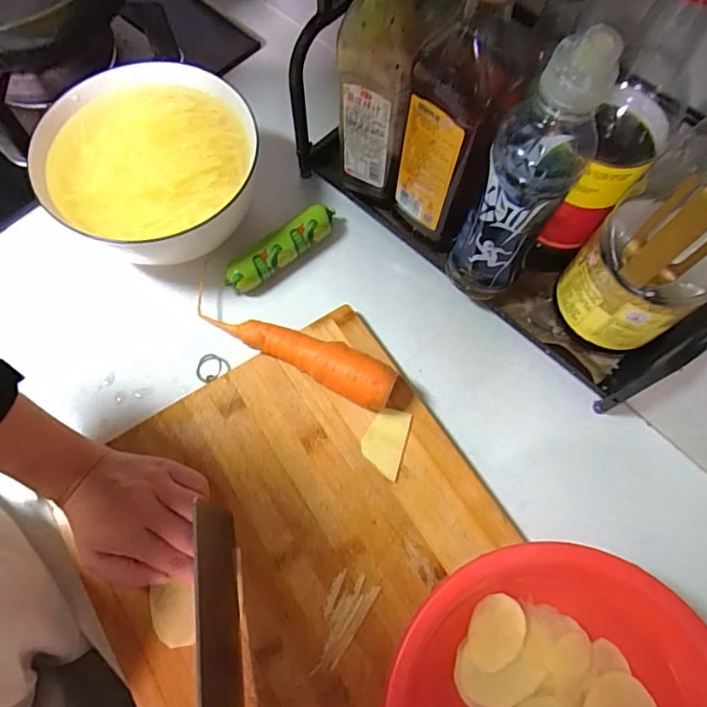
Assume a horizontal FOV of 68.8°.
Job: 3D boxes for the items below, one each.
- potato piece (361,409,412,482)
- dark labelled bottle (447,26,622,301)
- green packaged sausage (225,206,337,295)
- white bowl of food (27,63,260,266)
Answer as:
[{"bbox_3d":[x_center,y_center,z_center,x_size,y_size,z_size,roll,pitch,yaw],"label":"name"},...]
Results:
[{"bbox_3d":[0.027,0.075,0.444,0.035,0.004,0.056,16,70,5],"label":"potato piece"},{"bbox_3d":[0.128,-0.126,0.389,0.061,0.226,0.067,28,71,9],"label":"dark labelled bottle"},{"bbox_3d":[-0.069,-0.103,0.518,0.126,0.040,0.030,-42,76,-15],"label":"green packaged sausage"},{"bbox_3d":[-0.189,-0.171,0.499,0.190,0.083,0.192,0,69,-1],"label":"white bowl of food"}]

